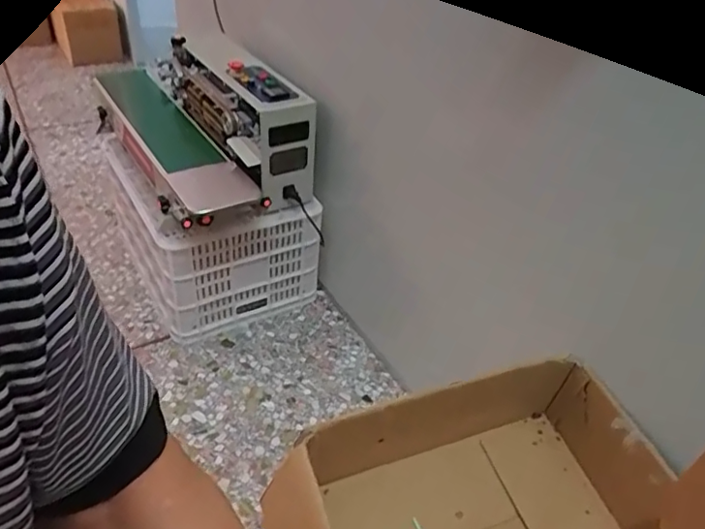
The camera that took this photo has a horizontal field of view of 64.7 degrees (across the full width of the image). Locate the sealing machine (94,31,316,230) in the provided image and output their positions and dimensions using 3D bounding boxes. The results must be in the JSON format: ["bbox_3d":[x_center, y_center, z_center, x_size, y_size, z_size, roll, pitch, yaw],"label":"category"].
[{"bbox_3d":[-0.366,-0.360,1.368,0.345,0.248,0.721,-18,43,-29],"label":"sealing machine"}]

